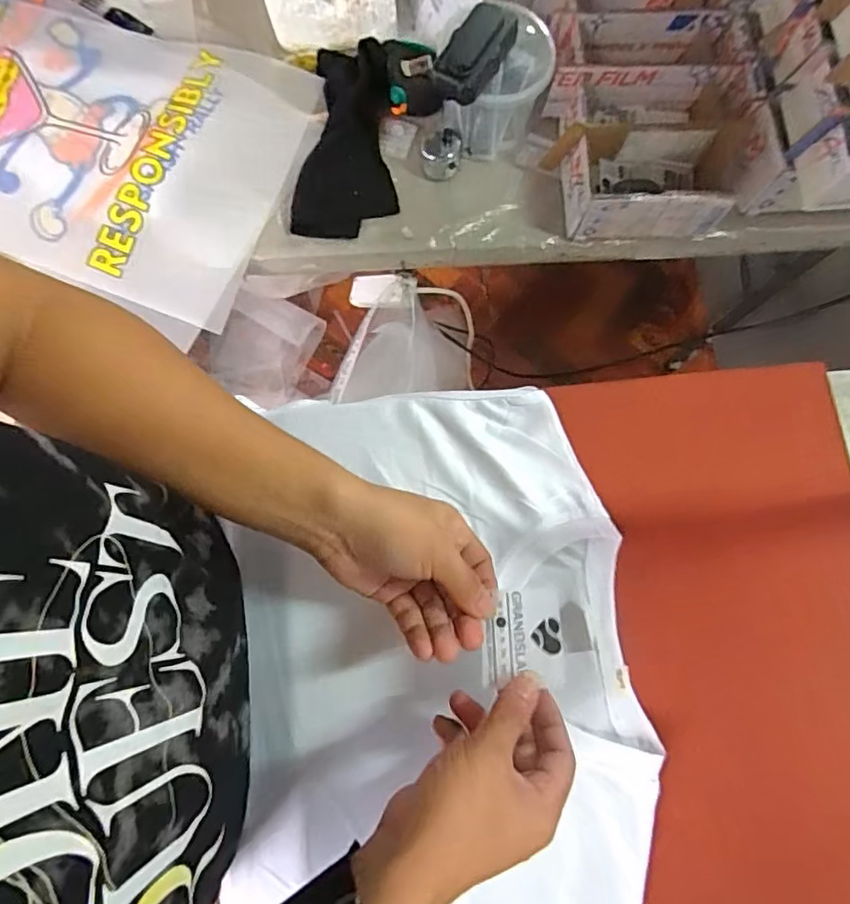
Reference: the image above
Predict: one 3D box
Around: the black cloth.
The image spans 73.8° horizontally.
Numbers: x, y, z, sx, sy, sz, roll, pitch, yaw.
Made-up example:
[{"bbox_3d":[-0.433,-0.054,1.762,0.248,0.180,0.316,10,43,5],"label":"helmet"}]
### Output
[{"bbox_3d":[-0.081,-0.353,0.633,0.110,0.041,0.234,6,77,0],"label":"black cloth"}]

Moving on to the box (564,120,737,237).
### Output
[{"bbox_3d":[0.242,-0.285,0.600,0.189,0.072,0.098,-4,77,-2],"label":"box"}]

